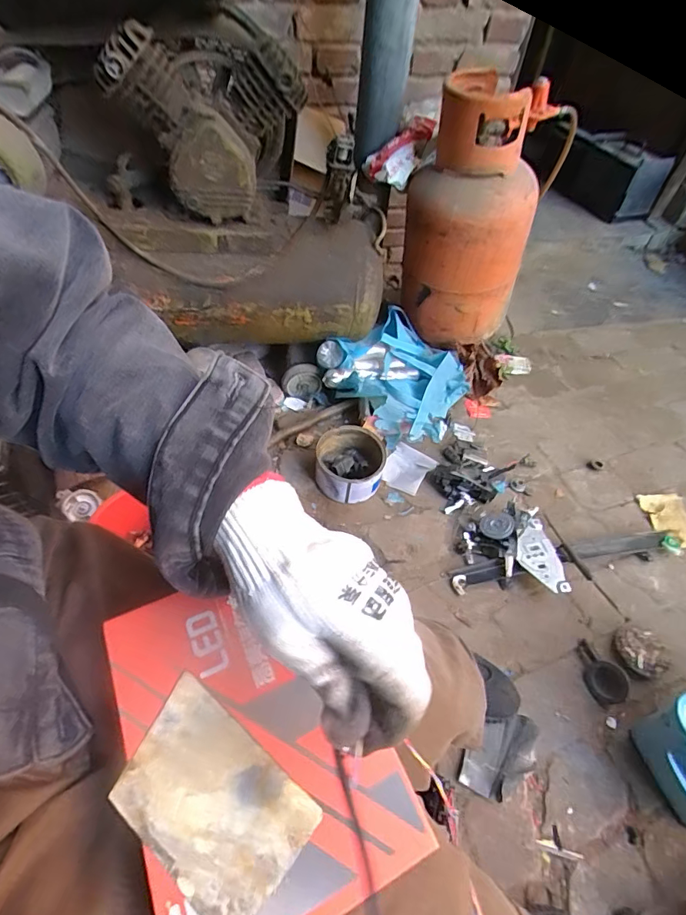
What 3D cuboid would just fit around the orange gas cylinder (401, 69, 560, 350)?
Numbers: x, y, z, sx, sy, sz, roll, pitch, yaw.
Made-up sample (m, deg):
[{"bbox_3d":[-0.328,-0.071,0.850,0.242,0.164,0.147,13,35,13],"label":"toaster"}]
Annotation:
[{"bbox_3d":[0.331,-0.601,1.205,0.285,0.585,0.346,17,52,9],"label":"orange gas cylinder"}]

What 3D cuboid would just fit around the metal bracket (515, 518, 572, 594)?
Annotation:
[{"bbox_3d":[0.389,0.200,0.909,0.082,0.035,0.149,-10,53,-12],"label":"metal bracket"}]

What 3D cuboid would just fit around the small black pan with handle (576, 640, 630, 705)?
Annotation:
[{"bbox_3d":[0.447,0.371,0.800,0.055,0.046,0.105,-15,54,-16],"label":"small black pan with handle"}]

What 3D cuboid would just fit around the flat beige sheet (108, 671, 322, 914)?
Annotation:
[{"bbox_3d":[-0.080,0.201,0.272,0.114,0.004,0.072,34,57,19],"label":"flat beige sheet"}]

